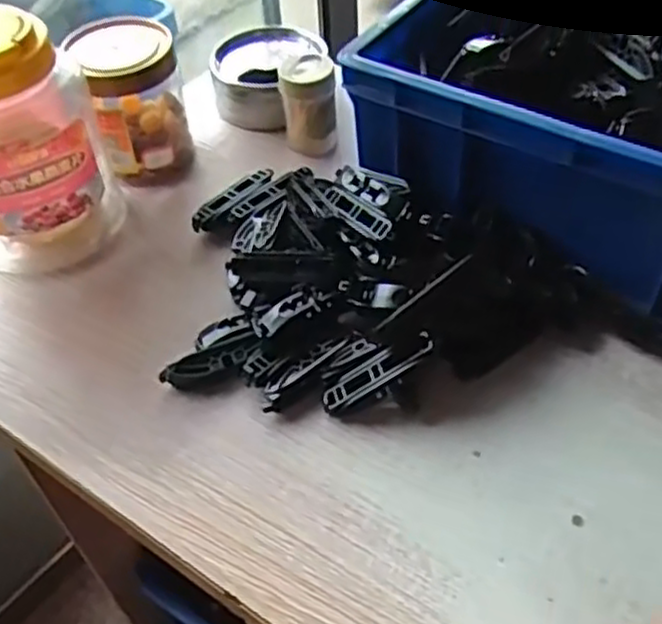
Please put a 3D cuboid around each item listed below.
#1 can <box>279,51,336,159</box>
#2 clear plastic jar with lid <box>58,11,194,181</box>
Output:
[{"bbox_3d":[-0.017,-0.173,0.625,0.045,0.083,0.037,-4,48,2],"label":"can"},{"bbox_3d":[-0.156,-0.170,0.605,0.072,0.120,0.076,-2,48,3],"label":"clear plastic jar with lid"}]

